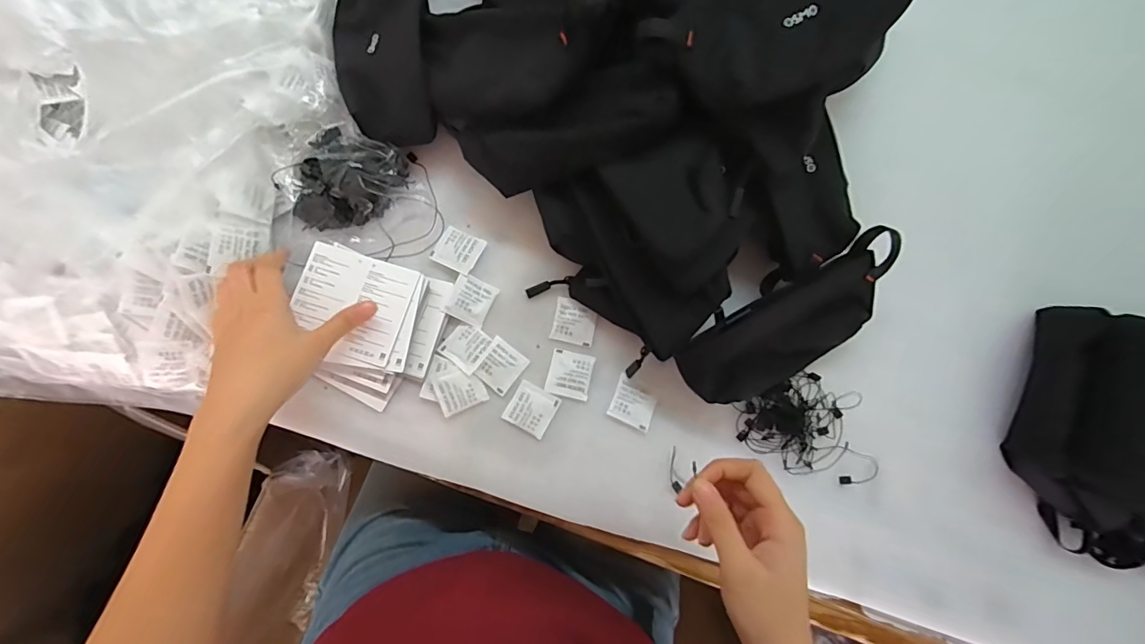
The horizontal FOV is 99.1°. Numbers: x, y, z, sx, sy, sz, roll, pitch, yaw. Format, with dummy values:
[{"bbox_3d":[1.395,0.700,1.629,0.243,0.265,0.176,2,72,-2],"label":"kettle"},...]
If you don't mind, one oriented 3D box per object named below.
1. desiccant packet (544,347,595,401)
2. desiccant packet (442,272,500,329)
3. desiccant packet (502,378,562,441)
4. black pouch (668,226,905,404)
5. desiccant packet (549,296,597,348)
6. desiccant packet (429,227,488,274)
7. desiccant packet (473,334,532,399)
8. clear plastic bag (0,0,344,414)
[{"bbox_3d":[-0.002,0.047,0.446,0.039,0.004,0.041,14,79,2],"label":"desiccant packet"},{"bbox_3d":[-0.094,-0.020,0.455,0.037,0.009,0.042,24,79,3],"label":"desiccant packet"},{"bbox_3d":[-0.037,0.079,0.442,0.041,0.004,0.039,28,80,4],"label":"desiccant packet"},{"bbox_3d":[0.189,0.006,0.434,0.208,0.039,0.092,-27,122,-7],"label":"black pouch"},{"bbox_3d":[0.002,0.000,0.457,0.039,0.004,0.040,13,79,1],"label":"desiccant packet"},{"bbox_3d":[-0.109,-0.069,0.467,0.043,0.008,0.039,26,80,4],"label":"desiccant packet"},{"bbox_3d":[-0.066,0.041,0.449,0.038,0.007,0.041,37,80,6],"label":"desiccant packet"},{"bbox_3d":[-0.419,-0.163,0.434,0.361,0.082,0.461,10,79,1],"label":"clear plastic bag"}]

